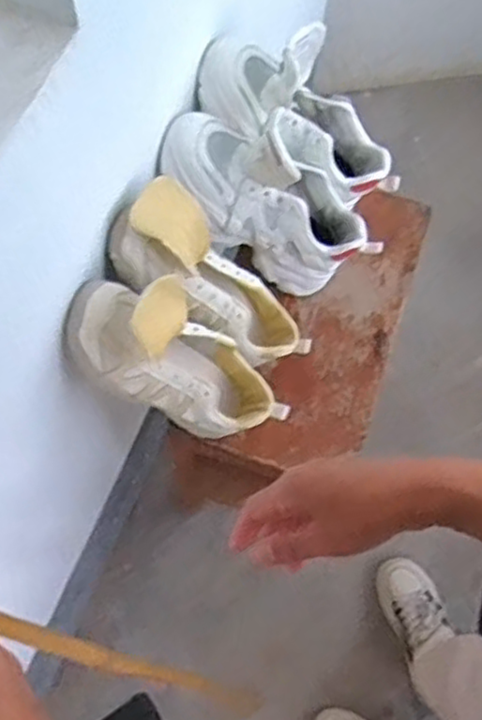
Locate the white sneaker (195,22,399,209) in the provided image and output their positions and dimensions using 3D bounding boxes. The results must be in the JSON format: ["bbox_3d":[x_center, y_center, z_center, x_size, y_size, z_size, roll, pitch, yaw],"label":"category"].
[{"bbox_3d":[0.078,-0.263,0.762,0.243,0.129,0.105,27,68,-22],"label":"white sneaker"}]

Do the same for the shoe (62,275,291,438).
[{"bbox_3d":[-0.050,-0.004,0.701,0.229,0.100,0.108,35,65,-36],"label":"shoe"}]

